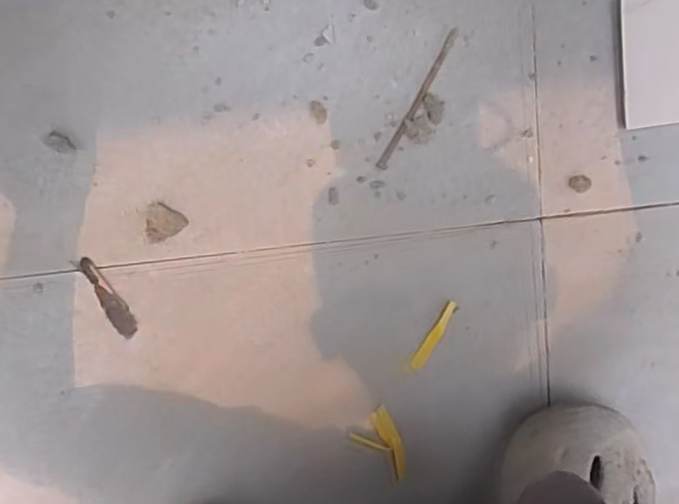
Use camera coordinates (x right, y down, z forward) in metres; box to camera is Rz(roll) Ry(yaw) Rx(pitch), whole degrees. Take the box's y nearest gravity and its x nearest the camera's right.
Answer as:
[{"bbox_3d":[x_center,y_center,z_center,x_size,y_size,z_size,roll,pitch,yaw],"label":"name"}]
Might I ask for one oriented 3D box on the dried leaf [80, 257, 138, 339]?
[{"bbox_3d":[-0.166,0.033,0.431,0.016,0.006,0.064,-28,99,2],"label":"dried leaf"}]

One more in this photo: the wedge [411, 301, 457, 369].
[{"bbox_3d":[0.071,0.063,0.447,0.010,0.004,0.057,32,96,-7],"label":"wedge"}]

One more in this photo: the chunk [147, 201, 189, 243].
[{"bbox_3d":[-0.123,-0.021,0.418,0.025,0.016,0.025,0,99,-3],"label":"chunk"}]

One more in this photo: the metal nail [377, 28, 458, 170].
[{"bbox_3d":[0.054,-0.105,0.417,0.007,0.004,0.106,28,97,-7],"label":"metal nail"}]

